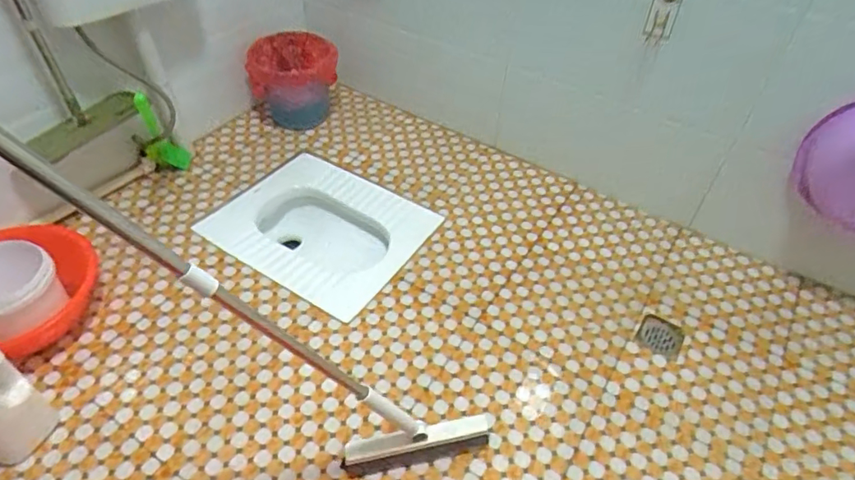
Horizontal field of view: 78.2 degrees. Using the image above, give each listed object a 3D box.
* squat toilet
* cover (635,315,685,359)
[{"bbox_3d":[-0.290,0.008,1.460,0.535,0.170,0.420,25,50,21],"label":"squat toilet"},{"bbox_3d":[0.531,0.217,1.199,0.093,0.006,0.101,24,48,20],"label":"cover"}]

